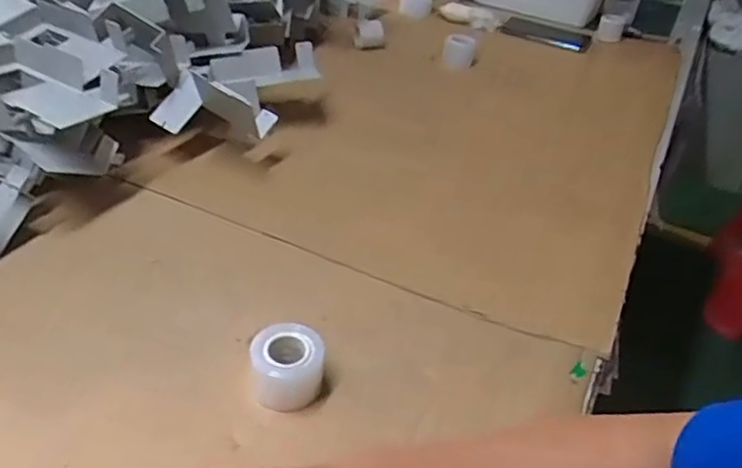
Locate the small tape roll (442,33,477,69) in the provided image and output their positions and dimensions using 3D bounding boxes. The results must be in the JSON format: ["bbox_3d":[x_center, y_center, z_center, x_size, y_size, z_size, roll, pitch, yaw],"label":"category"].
[{"bbox_3d":[0.141,-0.292,1.036,0.051,0.041,0.054,12,38,6],"label":"small tape roll"}]

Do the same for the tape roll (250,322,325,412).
[{"bbox_3d":[-0.066,0.106,0.509,0.056,0.045,0.056,4,38,-3],"label":"tape roll"}]

